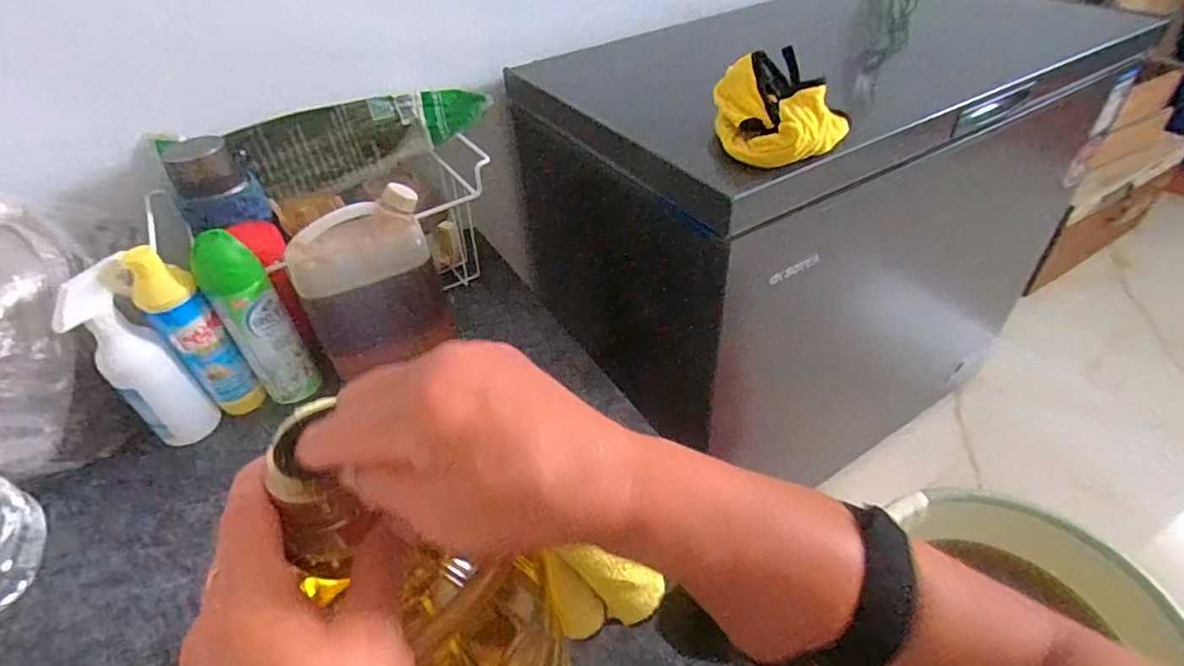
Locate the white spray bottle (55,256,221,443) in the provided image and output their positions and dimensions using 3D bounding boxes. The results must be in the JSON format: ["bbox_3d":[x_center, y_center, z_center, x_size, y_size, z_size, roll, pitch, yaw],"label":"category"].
[{"bbox_3d":[-0.495,0.031,0.643,0.073,0.212,0.063,-24,45,-21],"label":"white spray bottle"}]

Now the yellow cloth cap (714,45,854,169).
[{"bbox_3d":[0.205,-0.243,0.631,0.146,0.068,0.139,7,43,13],"label":"yellow cloth cap"}]

